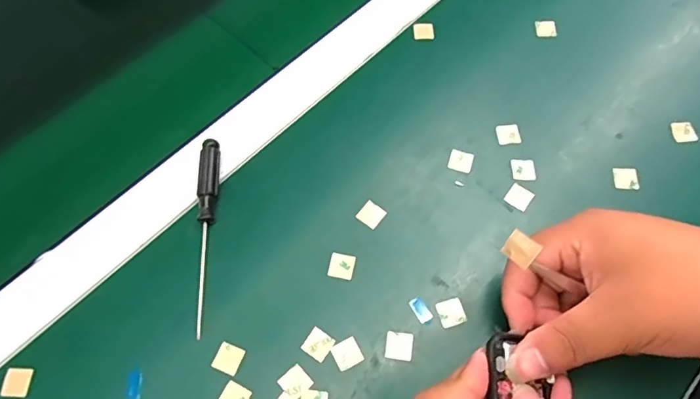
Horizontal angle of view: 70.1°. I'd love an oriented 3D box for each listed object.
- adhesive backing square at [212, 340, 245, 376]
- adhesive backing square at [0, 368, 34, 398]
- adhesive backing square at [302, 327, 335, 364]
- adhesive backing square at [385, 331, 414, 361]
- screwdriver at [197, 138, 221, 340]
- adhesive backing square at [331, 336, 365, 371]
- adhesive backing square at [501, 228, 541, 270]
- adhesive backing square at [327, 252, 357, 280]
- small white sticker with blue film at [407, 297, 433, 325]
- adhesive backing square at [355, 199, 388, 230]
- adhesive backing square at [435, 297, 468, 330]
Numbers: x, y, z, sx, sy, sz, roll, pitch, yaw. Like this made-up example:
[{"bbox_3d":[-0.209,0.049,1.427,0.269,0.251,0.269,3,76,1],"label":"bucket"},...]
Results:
[{"bbox_3d":[-0.072,0.094,0.297,0.016,0.004,0.016,20,62,11],"label":"adhesive backing square"},{"bbox_3d":[-0.196,0.107,0.292,0.015,0.004,0.016,0,65,1],"label":"adhesive backing square"},{"bbox_3d":[-0.019,0.087,0.299,0.016,0.004,0.016,31,69,14],"label":"adhesive backing square"},{"bbox_3d":[0.030,0.087,0.298,0.016,0.004,0.016,6,63,7],"label":"adhesive backing square"},{"bbox_3d":[-0.094,0.020,0.324,0.014,0.015,0.128,-2,65,0],"label":"screwdriver"},{"bbox_3d":[-0.002,0.091,0.296,0.016,0.004,0.016,-26,66,-10],"label":"adhesive backing square"},{"bbox_3d":[0.084,0.024,0.244,0.015,0.015,0.004,38,34,21],"label":"adhesive backing square"},{"bbox_3d":[-0.005,0.042,0.319,0.016,0.004,0.017,12,65,5],"label":"adhesive backing square"},{"bbox_3d":[0.044,0.068,0.305,0.009,0.004,0.017,-31,68,-13],"label":"small white sticker with blue film"},{"bbox_3d":[0.014,0.010,0.334,0.015,0.004,0.016,37,73,13],"label":"adhesive backing square"},{"bbox_3d":[0.062,0.069,0.304,0.016,0.004,0.016,-18,66,-7],"label":"adhesive backing square"}]

